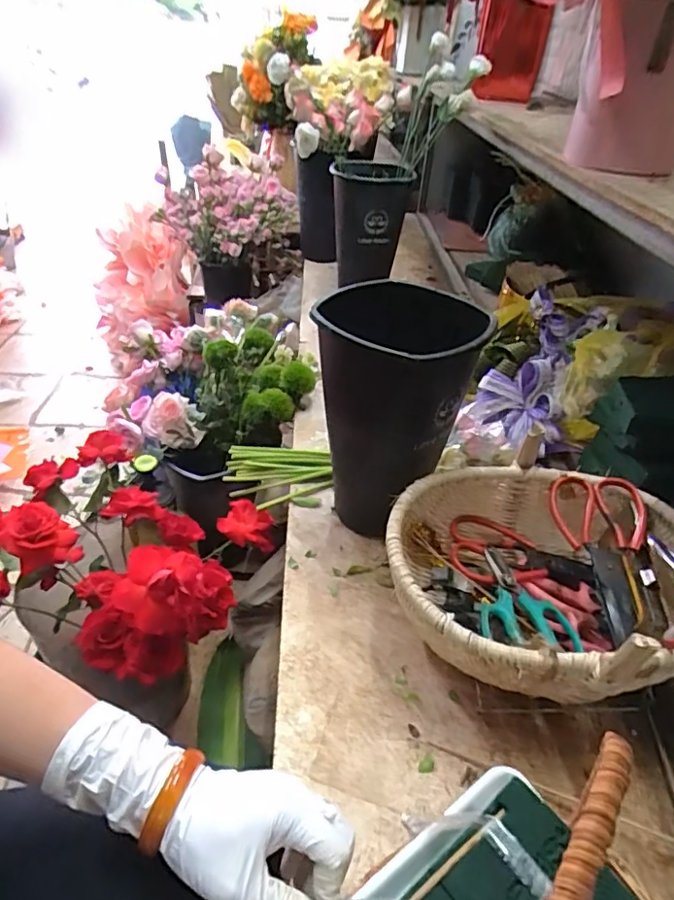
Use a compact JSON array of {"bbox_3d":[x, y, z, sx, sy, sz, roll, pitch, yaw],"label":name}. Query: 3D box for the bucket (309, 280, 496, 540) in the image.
[{"bbox_3d":[0.063,-0.036,0.704,0.185,0.291,0.188,3,36,-2],"label":"bucket"}]

